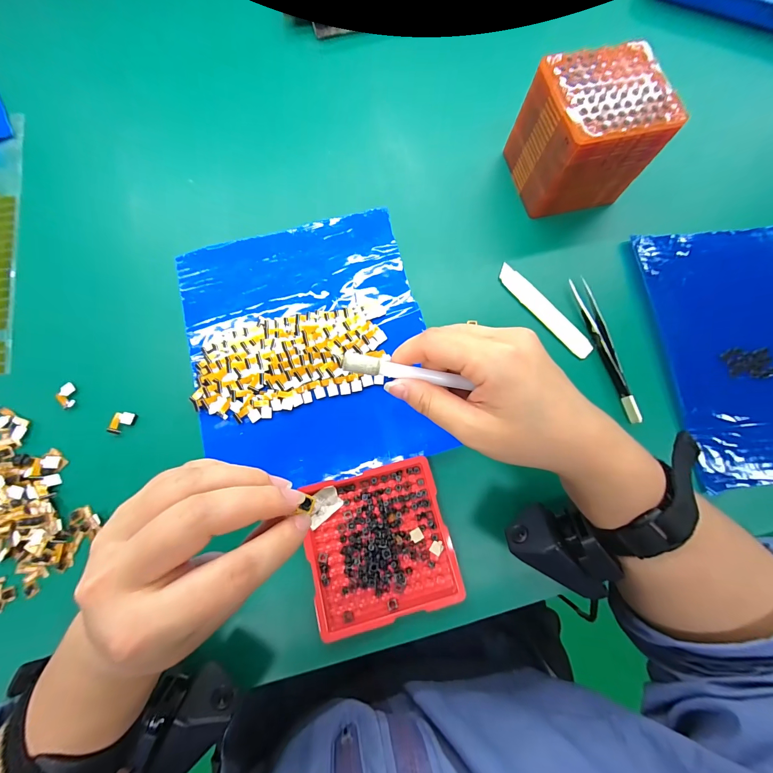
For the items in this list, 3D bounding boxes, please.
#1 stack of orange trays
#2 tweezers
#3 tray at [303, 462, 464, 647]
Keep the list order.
[{"bbox_3d":[0.167,-0.211,0.293,0.091,0.083,0.085,-14,77,-4],"label":"stack of orange trays"},{"bbox_3d":[0.180,-0.033,0.284,0.015,0.012,0.128,-10,76,-3],"label":"tweezers"},{"bbox_3d":[-0.005,0.112,0.246,0.098,0.013,0.099,-13,76,-4],"label":"tray"}]

